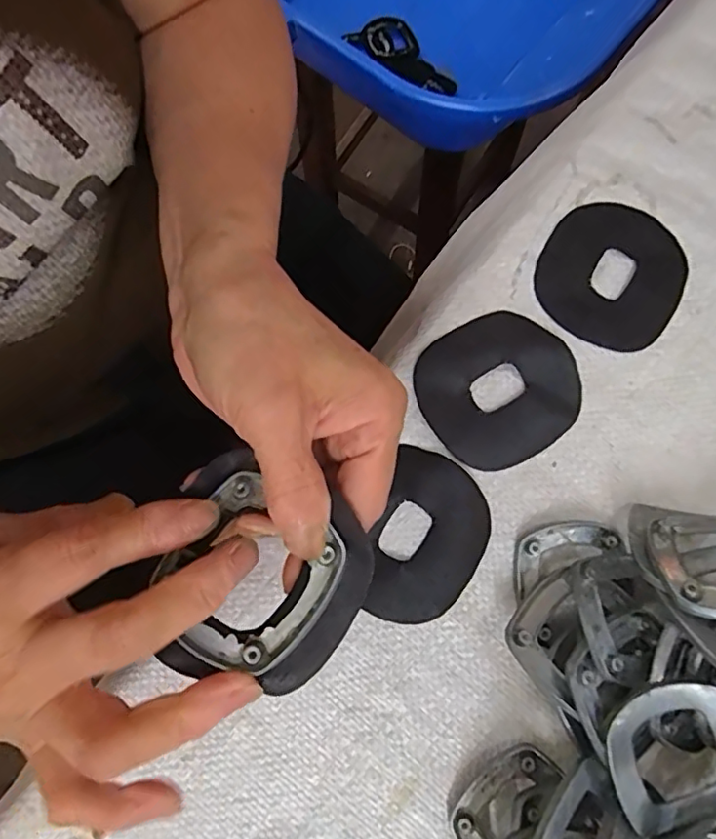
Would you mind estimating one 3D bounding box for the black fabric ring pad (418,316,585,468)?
[{"bbox_3d":[0.073,-0.016,0.297,0.080,0.006,0.074,-30,81,-8],"label":"black fabric ring pad"}]

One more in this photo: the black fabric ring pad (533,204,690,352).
[{"bbox_3d":[0.139,-0.079,0.311,0.077,0.004,0.080,33,79,5],"label":"black fabric ring pad"}]

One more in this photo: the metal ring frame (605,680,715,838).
[{"bbox_3d":[0.131,0.138,0.234,0.058,0.007,0.057,-27,94,-1],"label":"metal ring frame"}]

